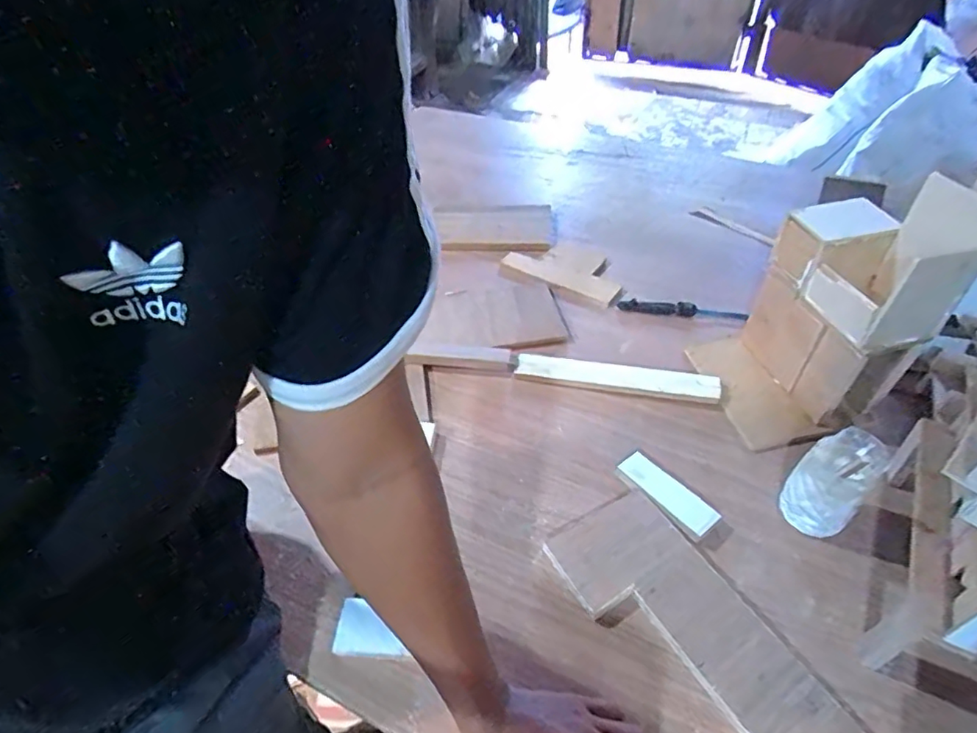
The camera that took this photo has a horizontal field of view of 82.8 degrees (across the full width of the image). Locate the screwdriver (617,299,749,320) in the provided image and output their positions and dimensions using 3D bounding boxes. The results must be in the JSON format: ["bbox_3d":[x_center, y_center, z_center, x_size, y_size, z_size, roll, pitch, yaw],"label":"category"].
[{"bbox_3d":[0.287,-0.083,0.832,0.177,0.016,0.031,7,47,10],"label":"screwdriver"}]

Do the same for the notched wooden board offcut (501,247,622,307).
[{"bbox_3d":[0.130,-0.162,0.923,0.197,0.019,0.104,25,52,25],"label":"notched wooden board offcut"}]

